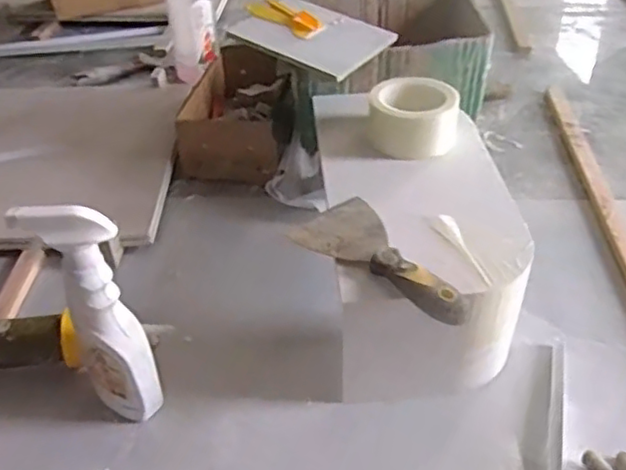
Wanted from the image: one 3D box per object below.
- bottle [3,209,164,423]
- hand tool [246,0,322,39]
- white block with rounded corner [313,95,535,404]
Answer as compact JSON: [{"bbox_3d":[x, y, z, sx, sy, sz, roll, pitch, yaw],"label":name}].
[{"bbox_3d":[-0.197,0.071,0.622,0.074,0.250,0.058,-5,32,8],"label":"bottle"},{"bbox_3d":[-0.039,-0.304,0.906,0.044,0.017,0.124,-30,47,-30],"label":"hand tool"},{"bbox_3d":[0.116,-0.005,0.774,0.192,0.157,0.370,-3,40,-2],"label":"white block with rounded corner"}]

